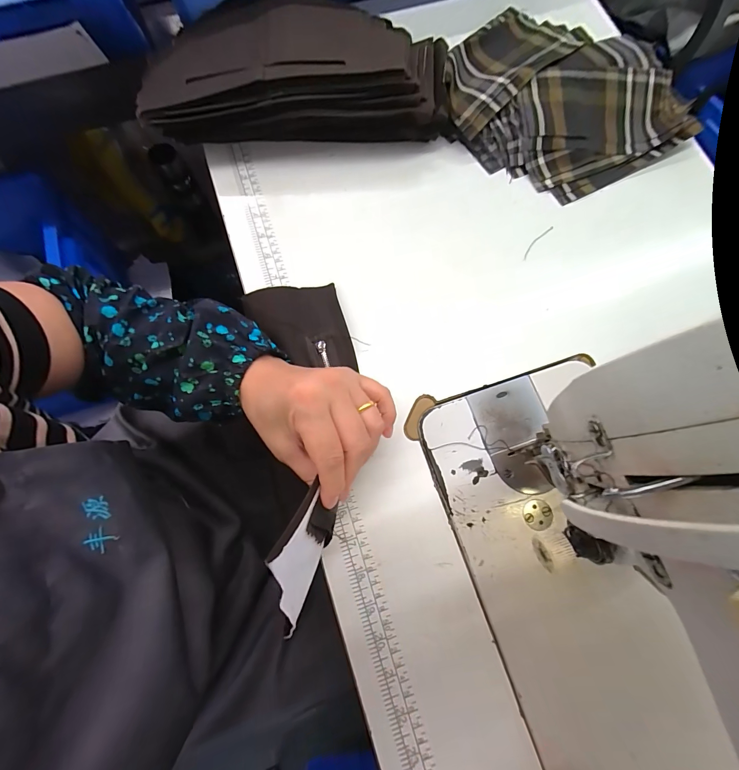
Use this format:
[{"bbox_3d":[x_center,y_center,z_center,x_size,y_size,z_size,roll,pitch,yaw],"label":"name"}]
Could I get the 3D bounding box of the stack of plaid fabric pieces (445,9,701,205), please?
[{"bbox_3d":[0.220,-0.318,0.381,0.262,0.036,0.212,32,78,7],"label":"stack of plaid fabric pieces"}]

